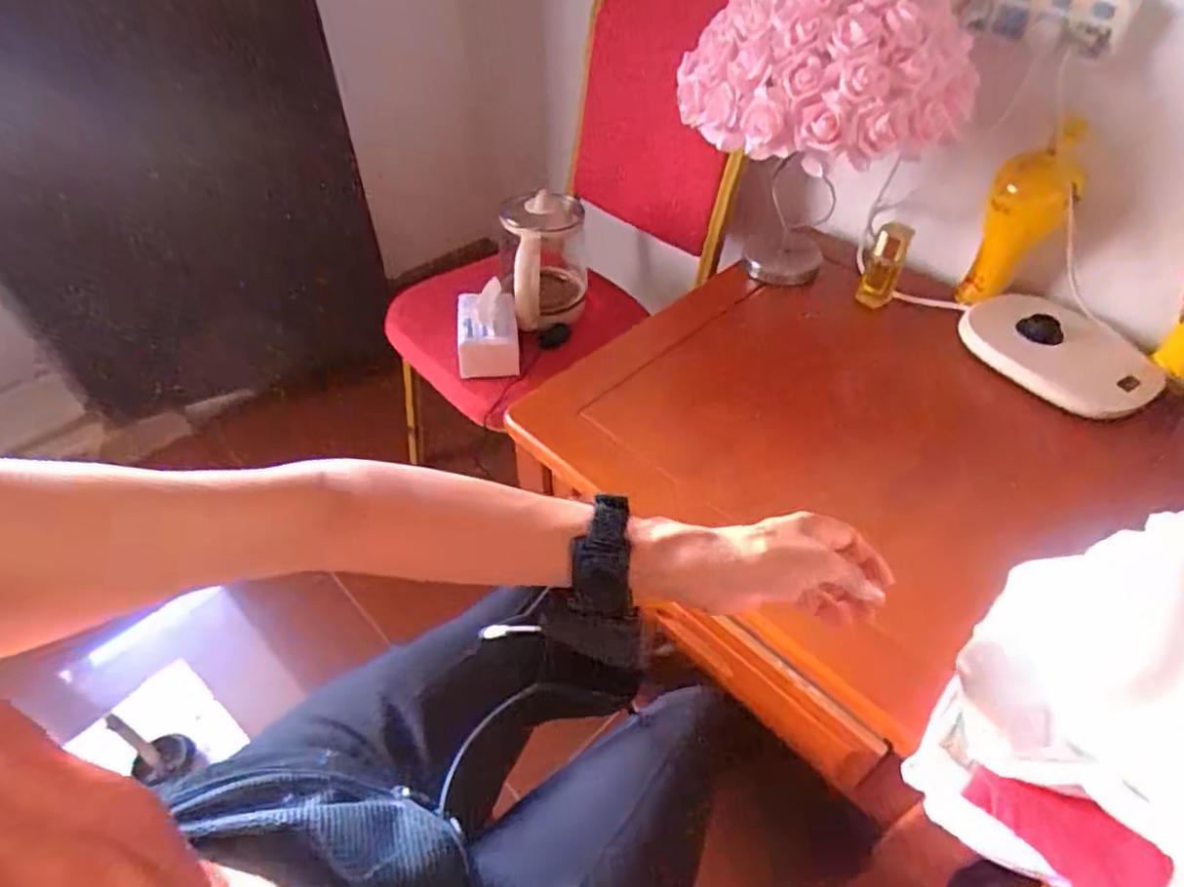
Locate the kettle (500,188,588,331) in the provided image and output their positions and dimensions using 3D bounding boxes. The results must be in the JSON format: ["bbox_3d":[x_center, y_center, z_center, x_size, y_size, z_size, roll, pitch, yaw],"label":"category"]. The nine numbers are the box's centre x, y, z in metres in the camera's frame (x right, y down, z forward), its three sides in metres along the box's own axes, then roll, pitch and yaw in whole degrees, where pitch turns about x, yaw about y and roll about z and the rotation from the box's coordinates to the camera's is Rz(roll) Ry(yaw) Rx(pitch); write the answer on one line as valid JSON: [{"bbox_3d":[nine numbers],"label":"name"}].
[{"bbox_3d":[-0.078,-0.297,1.083,0.135,0.194,0.166,-2,47,-2],"label":"kettle"}]

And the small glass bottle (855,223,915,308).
[{"bbox_3d":[0.404,-0.246,0.917,0.047,0.105,0.036,20,50,18],"label":"small glass bottle"}]

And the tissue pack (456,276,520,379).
[{"bbox_3d":[-0.161,-0.174,1.008,0.092,0.073,0.136,-5,47,-5],"label":"tissue pack"}]

